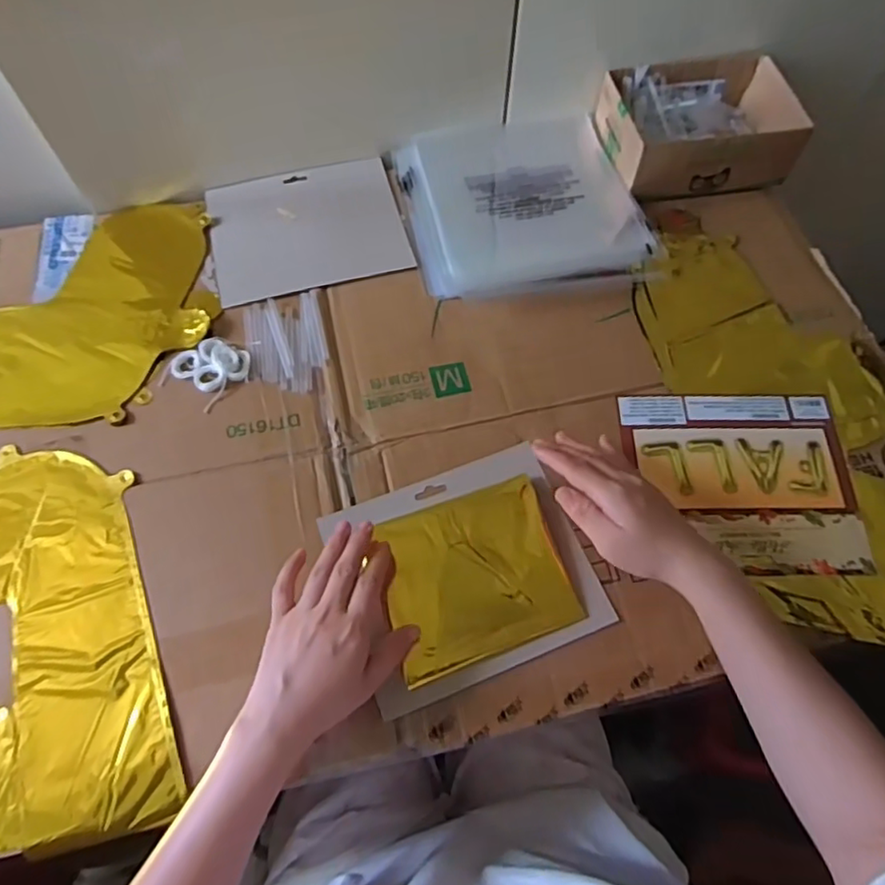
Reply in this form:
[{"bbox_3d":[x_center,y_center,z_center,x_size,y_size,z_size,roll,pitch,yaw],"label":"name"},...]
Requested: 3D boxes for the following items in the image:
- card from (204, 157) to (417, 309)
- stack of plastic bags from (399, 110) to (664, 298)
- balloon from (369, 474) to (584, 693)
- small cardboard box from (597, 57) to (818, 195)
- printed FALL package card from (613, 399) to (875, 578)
[{"bbox_3d":[-0.140,-0.224,0.646,0.191,0.005,0.161,-16,66,-8],"label":"card"},{"bbox_3d":[0.081,-0.247,0.657,0.233,0.020,0.226,-12,65,-6],"label":"stack of plastic bags"},{"bbox_3d":[0.026,0.105,0.501,0.141,0.018,0.123,-19,66,-10],"label":"balloon"},{"bbox_3d":[0.270,-0.337,0.672,0.185,0.065,0.138,-9,65,-5],"label":"small cardboard box"},{"bbox_3d":[0.256,0.031,0.535,0.185,0.006,0.163,-2,65,-2],"label":"printed FALL package card"}]

